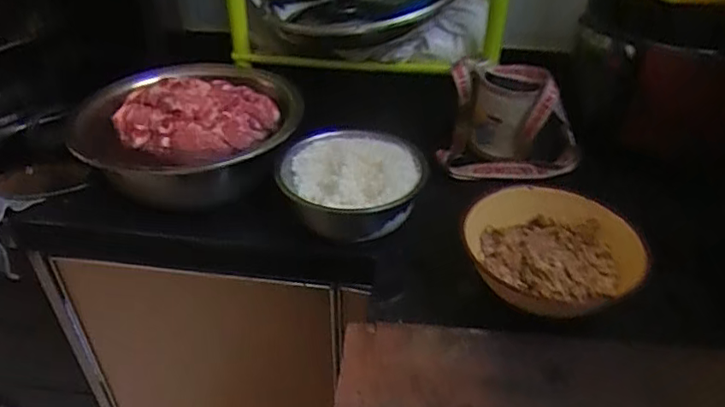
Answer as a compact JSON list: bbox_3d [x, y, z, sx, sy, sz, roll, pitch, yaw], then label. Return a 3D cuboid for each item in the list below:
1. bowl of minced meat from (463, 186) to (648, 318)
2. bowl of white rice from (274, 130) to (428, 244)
[{"bbox_3d":[0.200,0.050,0.597,0.177,0.056,0.153,4,37,6],"label":"bowl of minced meat"},{"bbox_3d":[-0.011,-0.031,0.708,0.172,0.062,0.163,0,37,0],"label":"bowl of white rice"}]

